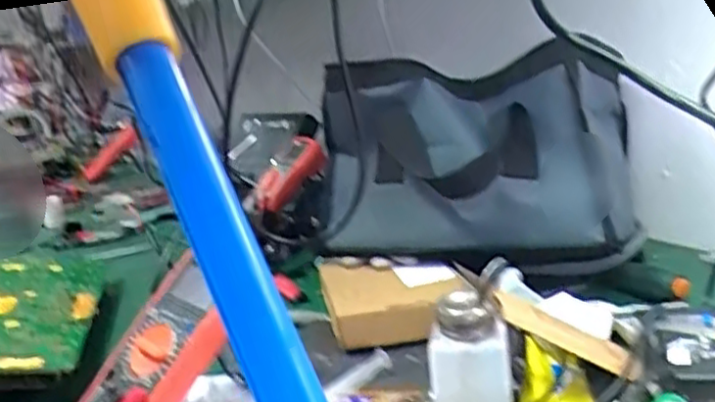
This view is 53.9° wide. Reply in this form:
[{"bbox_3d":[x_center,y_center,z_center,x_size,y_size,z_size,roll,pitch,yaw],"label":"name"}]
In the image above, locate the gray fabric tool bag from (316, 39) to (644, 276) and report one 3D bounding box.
[{"bbox_3d":[0.123,-0.050,0.749,0.313,0.200,0.195,-3,15,20],"label":"gray fabric tool bag"}]

